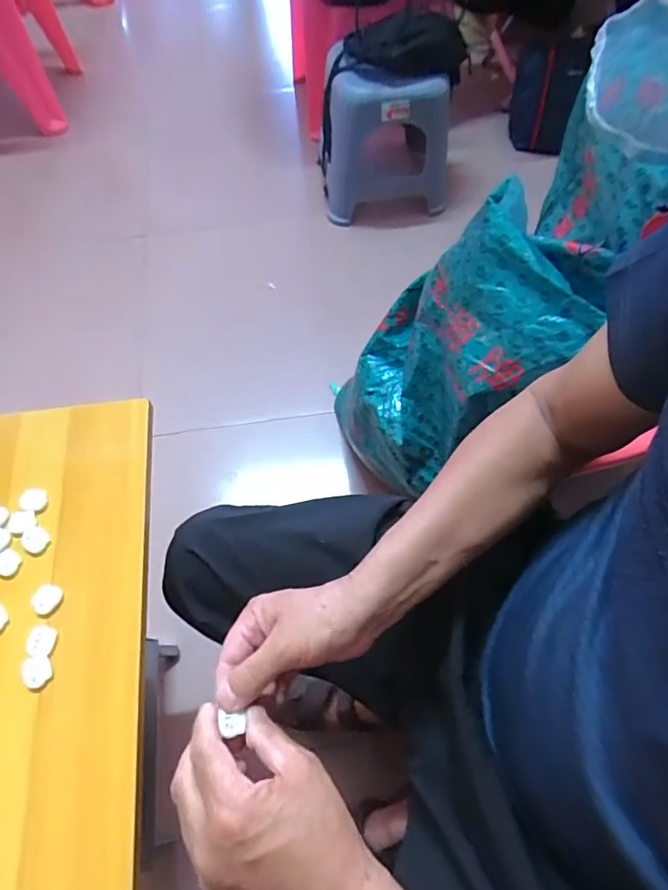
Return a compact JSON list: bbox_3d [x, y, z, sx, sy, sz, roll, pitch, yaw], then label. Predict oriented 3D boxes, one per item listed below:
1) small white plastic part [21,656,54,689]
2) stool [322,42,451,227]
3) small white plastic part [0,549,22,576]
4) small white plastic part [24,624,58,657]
[{"bbox_3d":[-0.227,0.172,0.397,0.020,0.007,0.022,-1,62,1],"label":"small white plastic part"},{"bbox_3d":[0.122,-0.704,1.205,0.310,0.291,0.222,3,62,3],"label":"stool"},{"bbox_3d":[-0.275,0.097,0.435,0.024,0.004,0.021,17,64,10],"label":"small white plastic part"},{"bbox_3d":[-0.231,0.155,0.411,0.018,0.008,0.023,6,63,5],"label":"small white plastic part"}]

